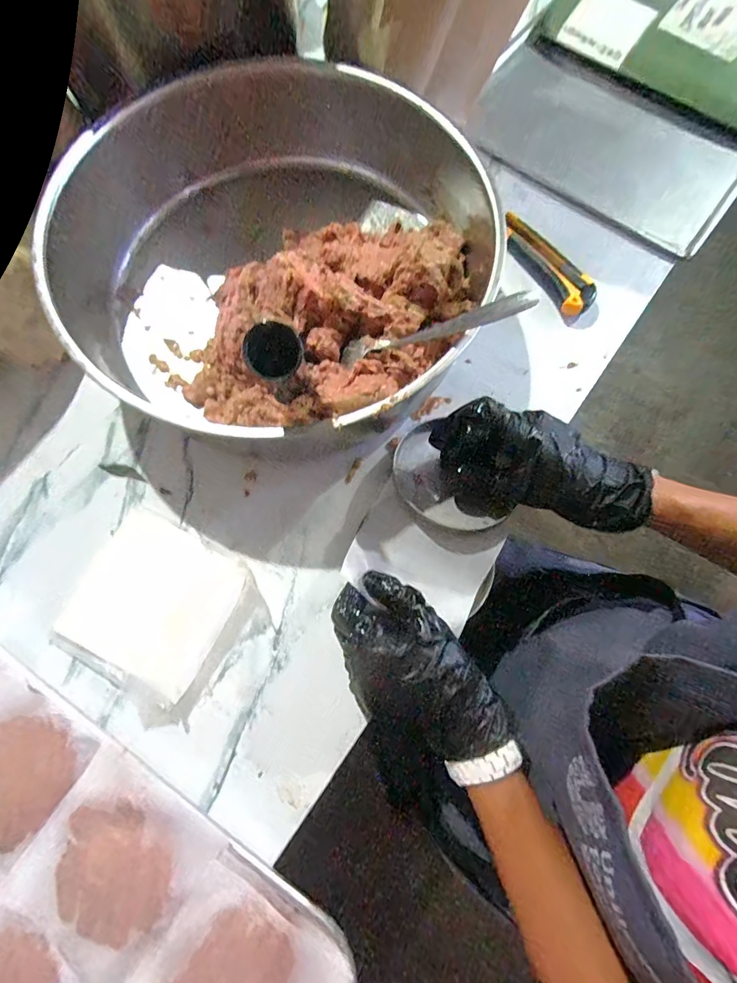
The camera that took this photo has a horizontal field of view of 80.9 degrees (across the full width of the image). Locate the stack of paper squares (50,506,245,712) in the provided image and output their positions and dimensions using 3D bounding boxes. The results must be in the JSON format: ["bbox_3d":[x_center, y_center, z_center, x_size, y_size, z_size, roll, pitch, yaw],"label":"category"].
[{"bbox_3d":[-0.178,0.088,0.360,0.125,0.010,0.116,27,74,7],"label":"stack of paper squares"}]

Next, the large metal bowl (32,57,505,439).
[{"bbox_3d":[-0.081,-0.205,0.399,0.351,0.110,0.352,0,74,0],"label":"large metal bowl"}]

